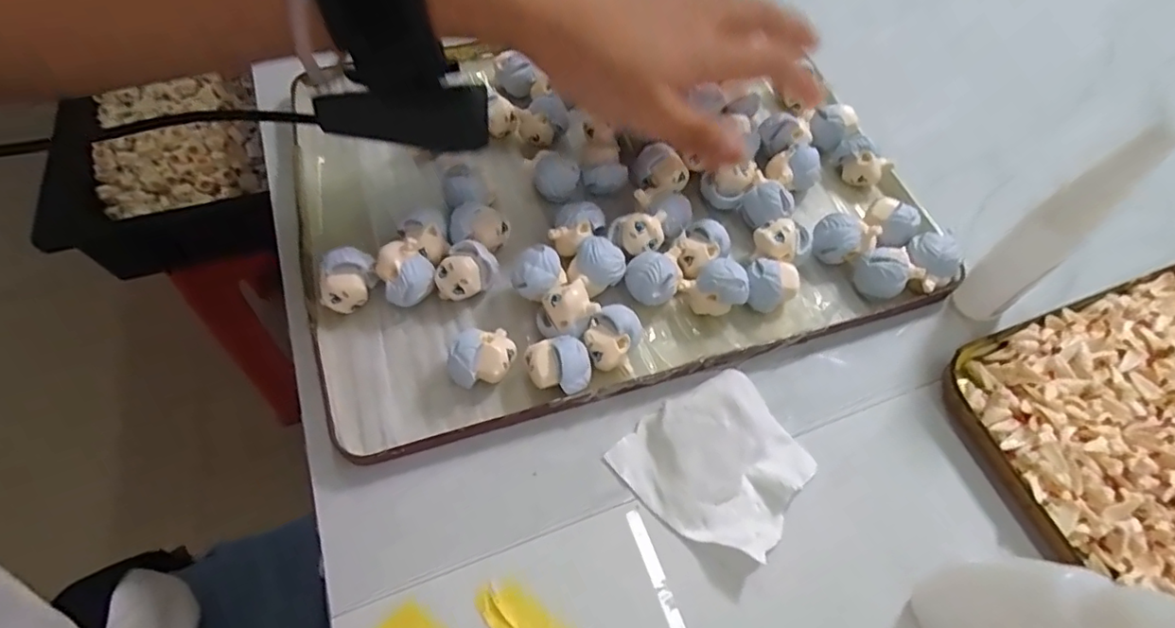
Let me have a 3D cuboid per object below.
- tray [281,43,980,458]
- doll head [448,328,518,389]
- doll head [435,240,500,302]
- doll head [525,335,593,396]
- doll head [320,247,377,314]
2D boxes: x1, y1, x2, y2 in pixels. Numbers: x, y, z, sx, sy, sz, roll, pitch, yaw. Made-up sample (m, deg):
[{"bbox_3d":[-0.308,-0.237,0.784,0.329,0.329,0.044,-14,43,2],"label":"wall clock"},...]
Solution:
[{"bbox_3d":[0.006,-0.062,0.287,0.288,0.028,0.204,-14,61,-11],"label":"tray"},{"bbox_3d":[-0.044,0.019,0.238,0.027,0.024,0.019,-16,62,-12],"label":"doll head"},{"bbox_3d":[-0.055,-0.018,0.260,0.020,0.022,0.027,36,64,17],"label":"doll head"},{"bbox_3d":[-0.012,0.021,0.234,0.026,0.018,0.020,6,60,0],"label":"doll head"},{"bbox_3d":[-0.105,-0.014,0.254,0.018,0.024,0.024,6,60,0],"label":"doll head"}]

